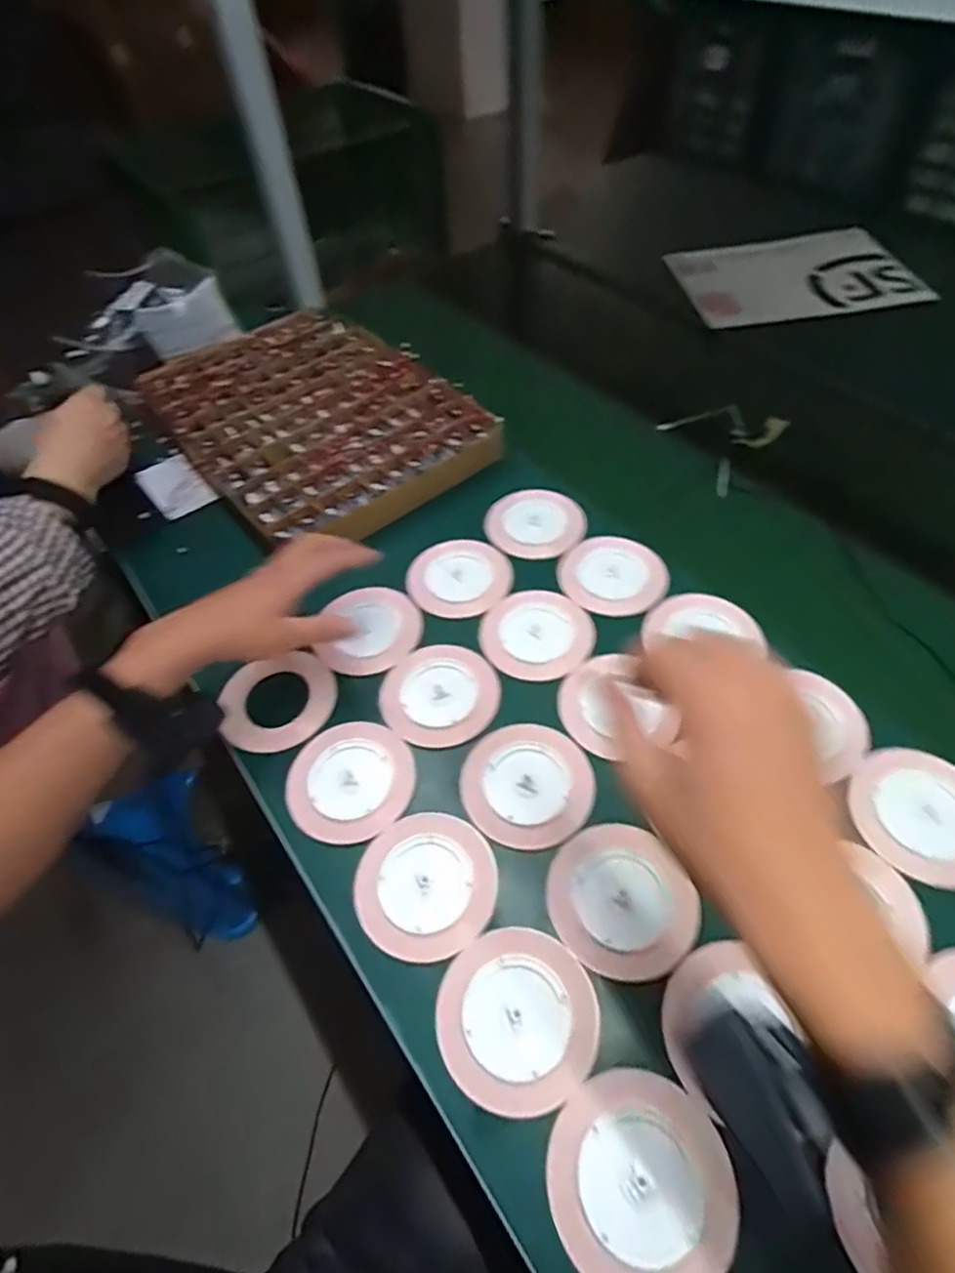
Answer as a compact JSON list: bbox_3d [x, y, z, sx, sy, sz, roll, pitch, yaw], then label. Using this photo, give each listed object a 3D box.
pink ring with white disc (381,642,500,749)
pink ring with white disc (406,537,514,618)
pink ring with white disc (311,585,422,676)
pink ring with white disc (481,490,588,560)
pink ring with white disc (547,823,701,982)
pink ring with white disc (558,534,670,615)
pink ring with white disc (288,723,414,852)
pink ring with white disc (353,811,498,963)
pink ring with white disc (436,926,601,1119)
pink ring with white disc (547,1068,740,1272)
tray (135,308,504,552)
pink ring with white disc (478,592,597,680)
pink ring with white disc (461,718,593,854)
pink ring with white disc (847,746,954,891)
[{"bbox_3d":[-0.033,0.048,0.547,0.098,0.005,0.100,-2,53,3],"label":"pink ring with white disc"},{"bbox_3d":[-0.017,-0.064,0.624,0.102,0.006,0.097,-2,53,3],"label":"pink ring with white disc"},{"bbox_3d":[-0.101,-0.008,0.595,0.090,0.010,0.101,0,53,4],"label":"pink ring with white disc"},{"bbox_3d":[0.062,-0.123,0.660,0.103,0.008,0.098,1,54,-2],"label":"pink ring with white disc"},{"bbox_3d":[0.100,0.184,0.435,0.093,0.013,0.099,-2,53,3],"label":"pink ring with white disc"},{"bbox_3d":[0.133,-0.062,0.611,0.097,0.016,0.097,-2,53,3],"label":"pink ring with white disc"},{"bbox_3d":[-0.101,0.116,0.503,0.093,0.008,0.102,-2,53,3],"label":"pink ring with white disc"},{"bbox_3d":[-0.037,0.179,0.453,0.097,0.008,0.100,-2,53,3],"label":"pink ring with white disc"},{"bbox_3d":[0.026,0.244,0.399,0.098,0.013,0.098,-2,53,3],"label":"pink ring with white disc"},{"bbox_3d":[0.092,0.306,0.347,0.098,0.008,0.099,-2,53,3],"label":"pink ring with white disc"},{"bbox_3d":[-0.206,-0.277,0.753,0.287,0.037,0.406,-34,63,-23],"label":"tray"},{"bbox_3d":[0.056,-0.006,0.577,0.099,0.015,0.097,-2,53,3],"label":"pink ring with white disc"},{"bbox_3d":[0.040,0.115,0.492,0.098,0.009,0.100,-2,53,3],"label":"pink ring with white disc"},{"bbox_3d":[0.326,0.129,0.452,0.098,0.012,0.100,-2,53,3],"label":"pink ring with white disc"}]

